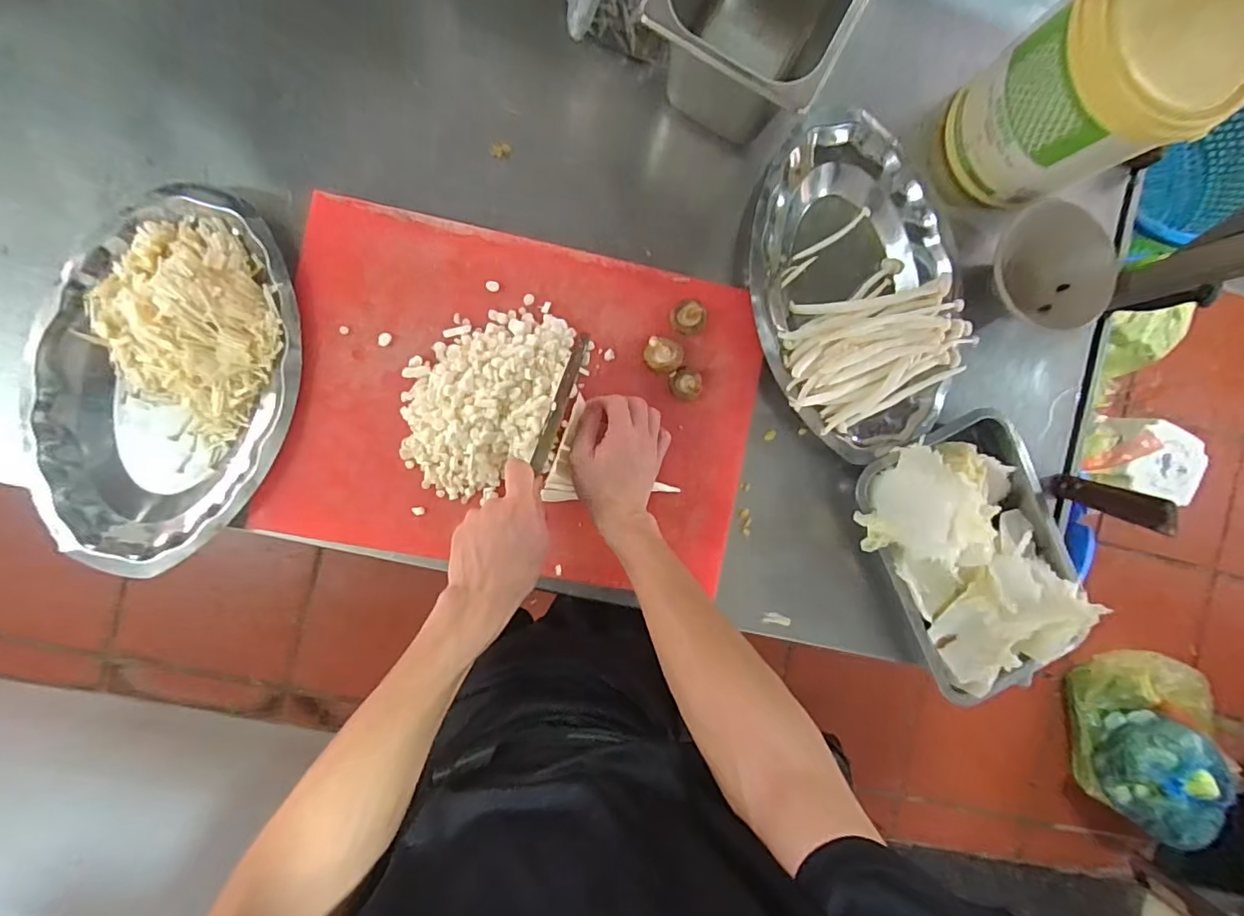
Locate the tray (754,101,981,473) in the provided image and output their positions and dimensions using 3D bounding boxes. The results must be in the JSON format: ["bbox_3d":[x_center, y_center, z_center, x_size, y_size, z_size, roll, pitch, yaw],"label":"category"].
[{"bbox_3d":[0.258,-0.191,0.629,0.233,0.071,0.376,-15,93,-6],"label":"tray"}]

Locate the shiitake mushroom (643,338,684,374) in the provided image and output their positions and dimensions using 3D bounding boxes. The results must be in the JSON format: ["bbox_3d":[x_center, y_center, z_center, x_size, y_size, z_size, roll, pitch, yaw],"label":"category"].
[{"bbox_3d":[0.045,-0.109,0.588,0.040,0.018,0.035,15,90,-7],"label":"shiitake mushroom"}]

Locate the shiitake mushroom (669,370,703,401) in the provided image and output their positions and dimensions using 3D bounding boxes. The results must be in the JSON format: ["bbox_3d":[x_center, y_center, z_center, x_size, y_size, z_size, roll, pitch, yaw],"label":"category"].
[{"bbox_3d":[0.071,-0.080,0.602,0.034,0.017,0.033,-25,94,-5],"label":"shiitake mushroom"}]

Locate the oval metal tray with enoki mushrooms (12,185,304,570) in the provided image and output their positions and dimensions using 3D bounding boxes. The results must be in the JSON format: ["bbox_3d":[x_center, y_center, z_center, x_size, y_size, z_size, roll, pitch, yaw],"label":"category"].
[{"bbox_3d":[-0.454,-0.078,0.545,0.243,0.055,0.381,17,90,-7],"label":"oval metal tray with enoki mushrooms"}]

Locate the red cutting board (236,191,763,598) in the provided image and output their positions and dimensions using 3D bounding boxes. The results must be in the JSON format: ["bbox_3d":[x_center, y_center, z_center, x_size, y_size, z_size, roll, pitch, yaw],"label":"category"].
[{"bbox_3d":[-0.105,-0.052,0.586,0.485,0.029,0.350,10,89,-6],"label":"red cutting board"}]

